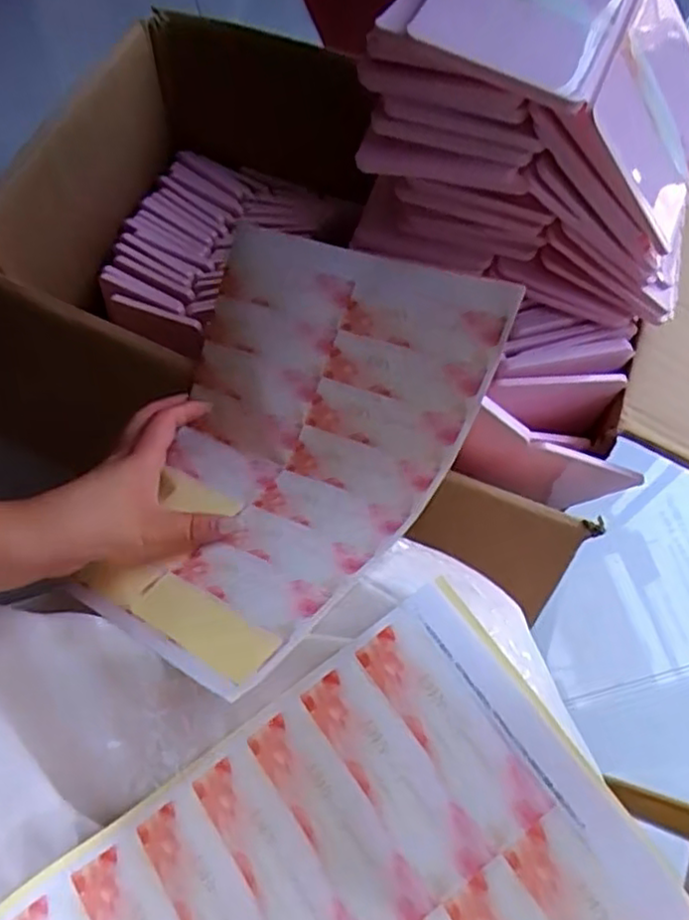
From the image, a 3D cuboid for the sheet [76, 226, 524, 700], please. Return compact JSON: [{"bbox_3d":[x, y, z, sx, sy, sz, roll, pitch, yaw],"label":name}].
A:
[{"bbox_3d":[-0.046,-0.017,0.430,0.217,0.073,0.276,16,79,33],"label":"sheet"}]

